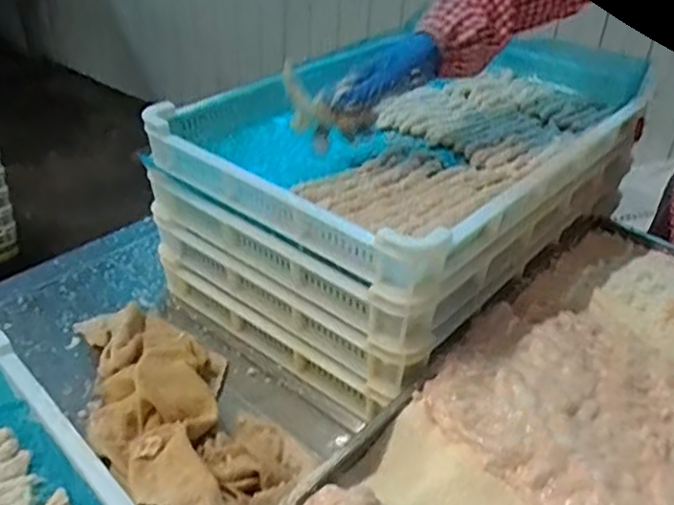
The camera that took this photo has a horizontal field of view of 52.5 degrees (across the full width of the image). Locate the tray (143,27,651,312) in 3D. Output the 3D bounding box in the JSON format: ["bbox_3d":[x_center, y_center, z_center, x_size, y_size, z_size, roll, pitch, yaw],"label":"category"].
[{"bbox_3d":[0.123,-0.170,0.860,0.367,0.068,0.604,28,42,31],"label":"tray"}]

